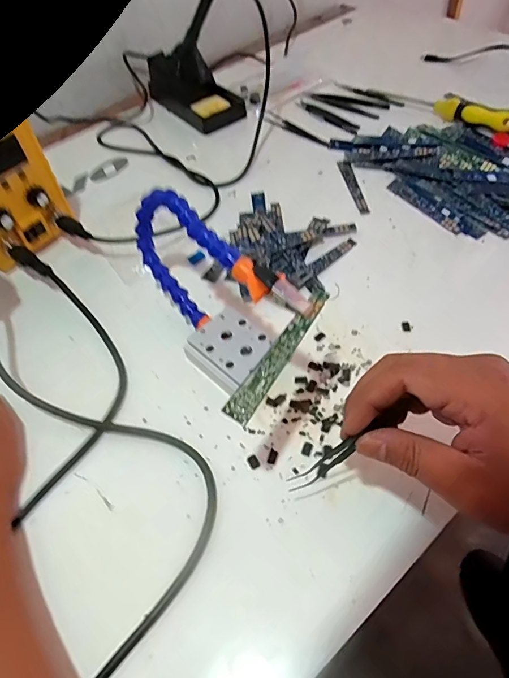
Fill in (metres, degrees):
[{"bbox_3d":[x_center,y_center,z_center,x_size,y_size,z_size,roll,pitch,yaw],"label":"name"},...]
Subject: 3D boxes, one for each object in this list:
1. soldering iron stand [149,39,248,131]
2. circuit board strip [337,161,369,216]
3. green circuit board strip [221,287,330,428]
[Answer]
[{"bbox_3d":[-0.084,-0.351,0.613,0.072,0.069,0.153,-35,59,-19],"label":"soldering iron stand"},{"bbox_3d":[0.110,-0.171,0.506,0.014,0.004,0.098,-8,54,0],"label":"circuit board strip"},{"bbox_3d":[0.015,0.006,0.262,0.014,0.006,0.099,25,59,23],"label":"green circuit board strip"}]

